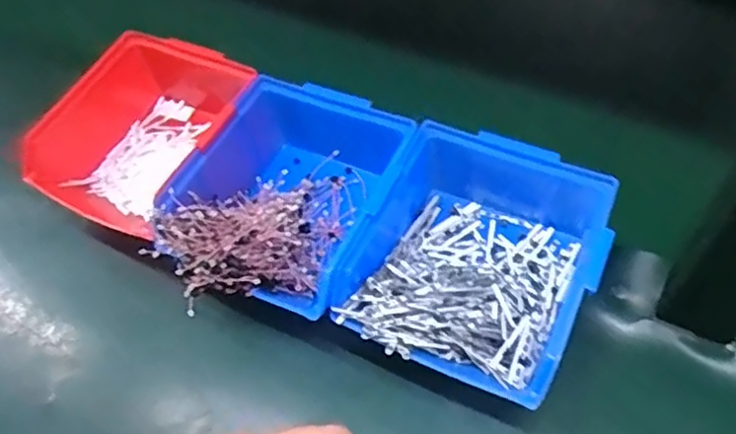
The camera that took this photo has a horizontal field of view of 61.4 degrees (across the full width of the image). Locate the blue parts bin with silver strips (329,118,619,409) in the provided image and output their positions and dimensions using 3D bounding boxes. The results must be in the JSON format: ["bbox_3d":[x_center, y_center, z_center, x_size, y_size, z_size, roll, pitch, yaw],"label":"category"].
[{"bbox_3d":[0.066,0.024,0.368,0.121,0.077,0.149,20,58,18],"label":"blue parts bin with silver strips"}]

